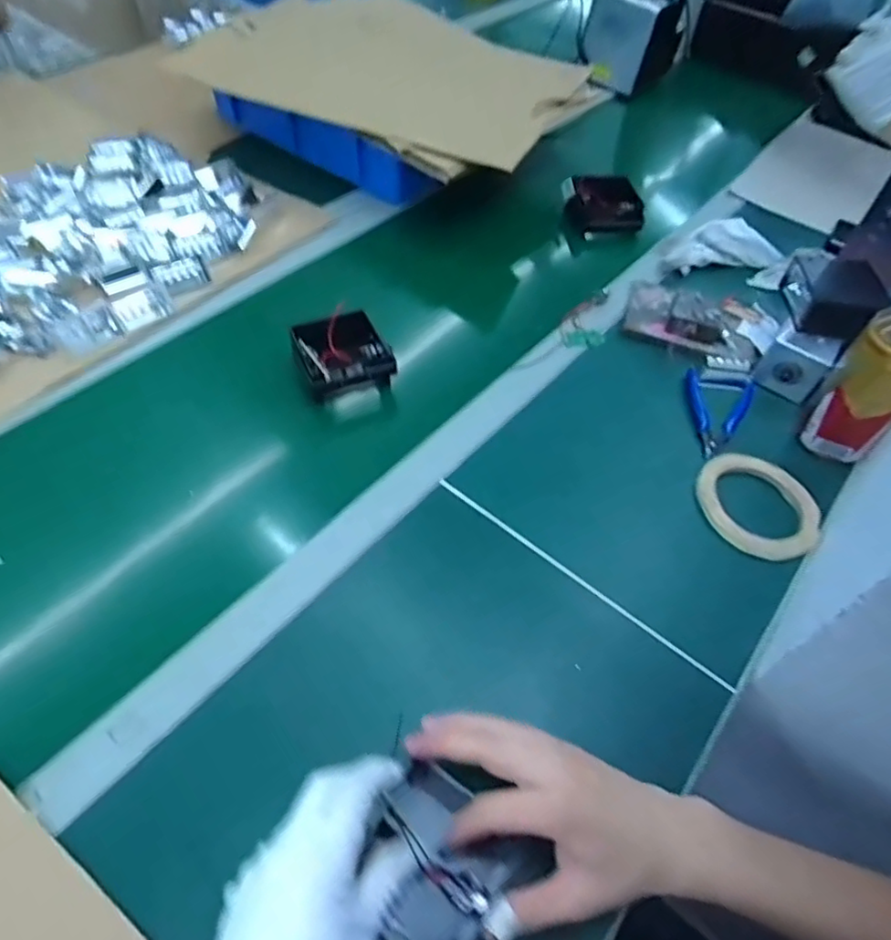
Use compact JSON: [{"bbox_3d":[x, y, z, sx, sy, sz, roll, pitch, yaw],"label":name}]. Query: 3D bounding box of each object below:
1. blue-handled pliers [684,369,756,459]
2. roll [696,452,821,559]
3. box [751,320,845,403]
[{"bbox_3d":[0.291,-0.057,0.662,0.074,0.012,0.119,15,54,6],"label":"blue-handled pliers"},{"bbox_3d":[0.297,0.033,0.592,0.099,0.020,0.116,-18,58,-17],"label":"roll"},{"bbox_3d":[0.388,-0.119,0.684,0.060,0.061,0.054,32,58,17],"label":"box"}]

